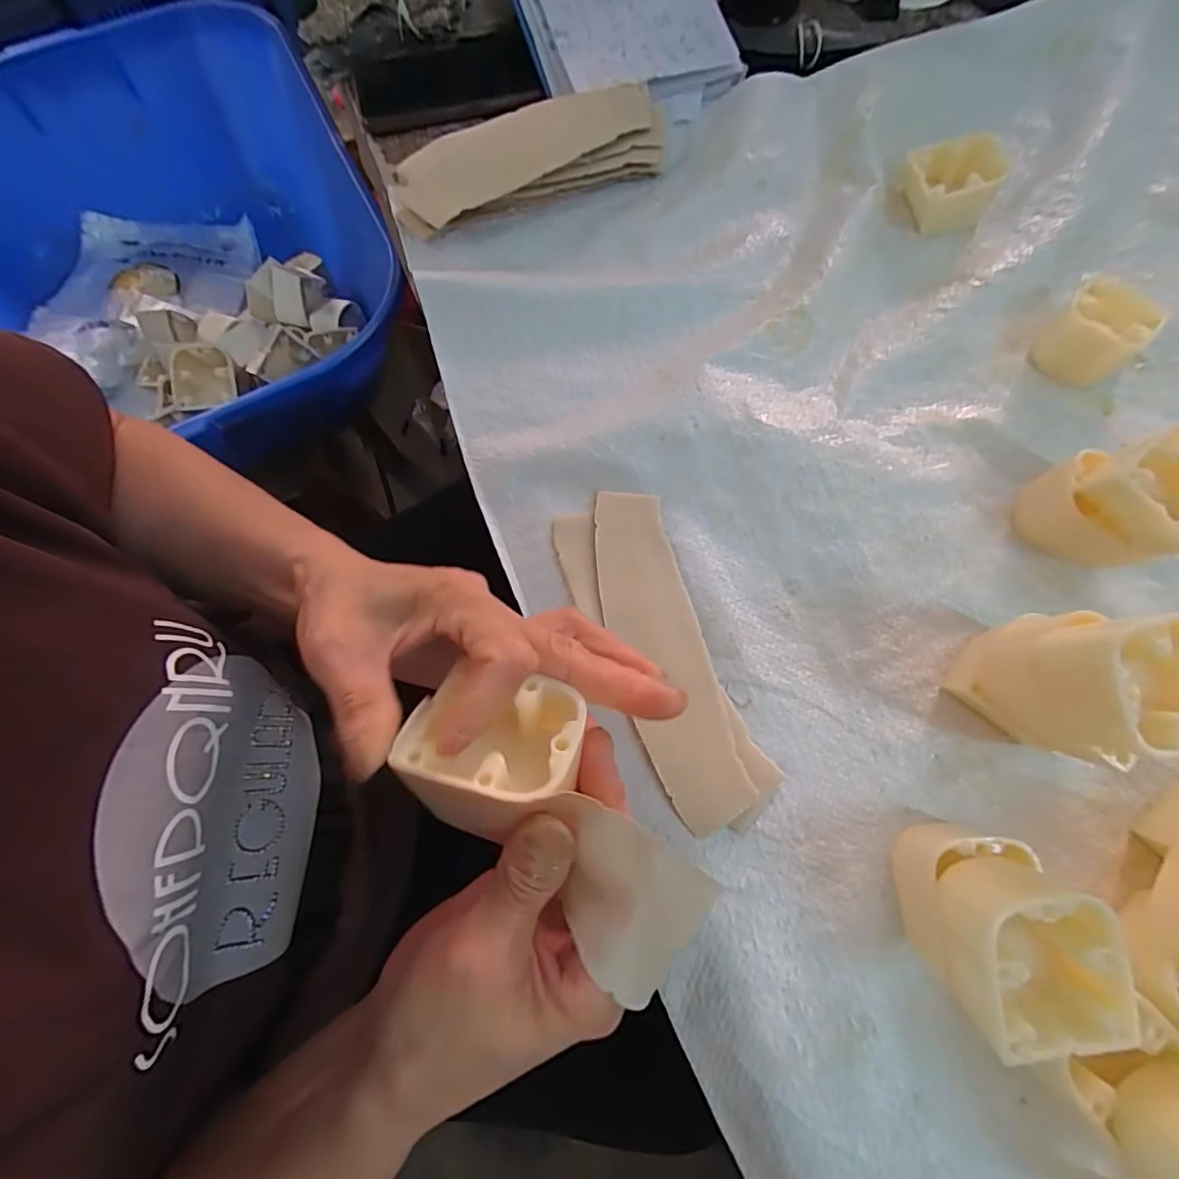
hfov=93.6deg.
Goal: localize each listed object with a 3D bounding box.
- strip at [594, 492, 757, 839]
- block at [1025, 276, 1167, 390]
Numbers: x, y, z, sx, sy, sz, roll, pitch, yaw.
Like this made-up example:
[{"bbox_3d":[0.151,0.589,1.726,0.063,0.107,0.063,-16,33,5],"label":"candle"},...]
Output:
[{"bbox_3d":[0.038,0.030,0.296,0.046,0.006,0.182,-14,71,-4],"label":"strip"},{"bbox_3d":[0.310,-0.156,0.341,0.046,0.031,0.050,37,76,13],"label":"block"}]

